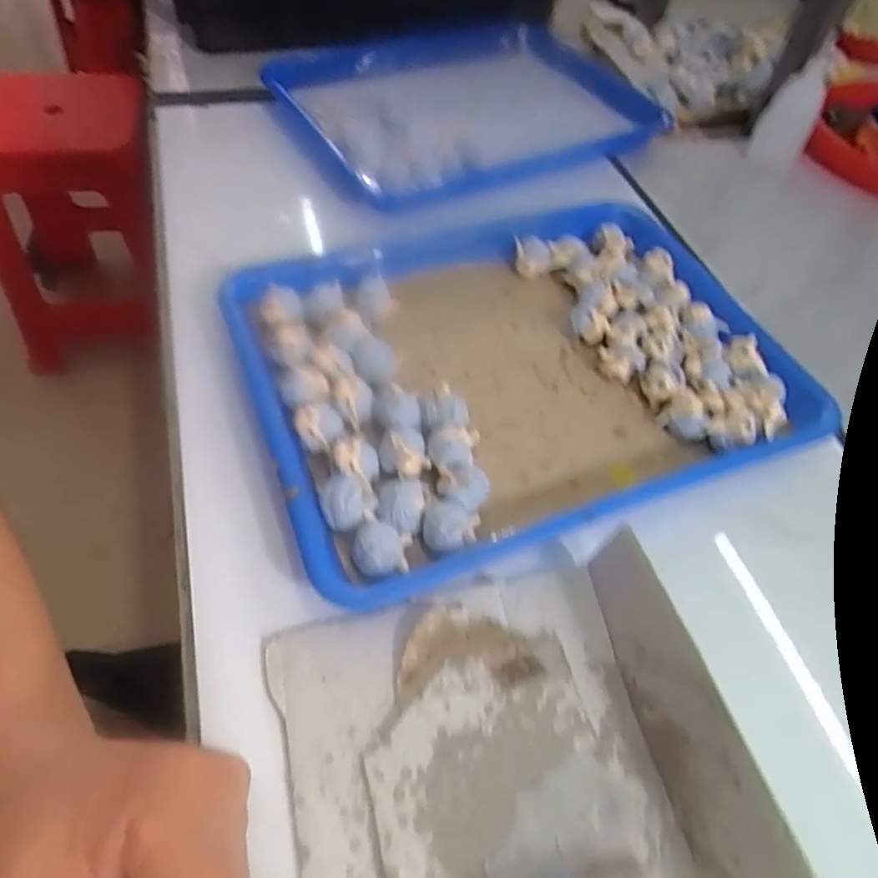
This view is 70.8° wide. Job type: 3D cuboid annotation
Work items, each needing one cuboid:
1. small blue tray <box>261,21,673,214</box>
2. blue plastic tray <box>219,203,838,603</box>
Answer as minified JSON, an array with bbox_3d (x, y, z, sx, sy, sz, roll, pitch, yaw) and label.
[{"bbox_3d":[0.017,-0.329,0.615,0.346,0.051,0.287,-28,60,-23],"label":"small blue tray"},{"bbox_3d":[0.051,-0.055,0.399,0.336,0.030,0.248,-17,56,-17],"label":"blue plastic tray"}]

